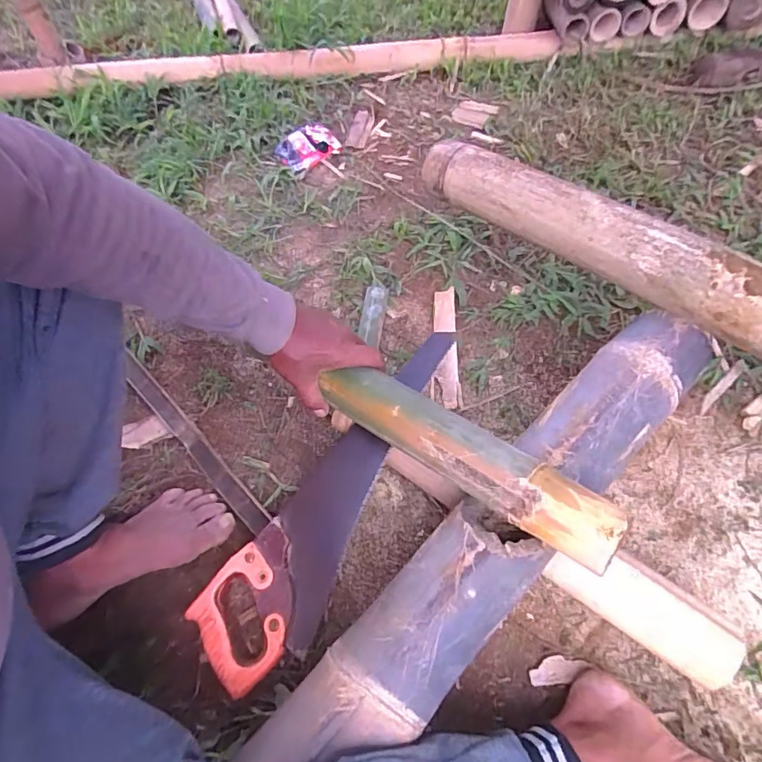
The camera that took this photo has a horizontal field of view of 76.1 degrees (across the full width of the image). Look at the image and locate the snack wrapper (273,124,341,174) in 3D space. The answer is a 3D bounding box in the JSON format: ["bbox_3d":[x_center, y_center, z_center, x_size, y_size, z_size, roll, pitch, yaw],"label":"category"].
[{"bbox_3d":[-0.148,-0.459,0.951,0.118,0.026,0.080,-37,65,-19],"label":"snack wrapper"}]

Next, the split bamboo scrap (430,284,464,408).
[{"bbox_3d":[0.093,-0.055,0.725,0.042,0.021,0.207,-2,59,6],"label":"split bamboo scrap"}]

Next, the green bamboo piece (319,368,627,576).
[{"bbox_3d":[0.073,0.065,0.476,0.314,0.035,0.056,29,63,29],"label":"green bamboo piece"}]

